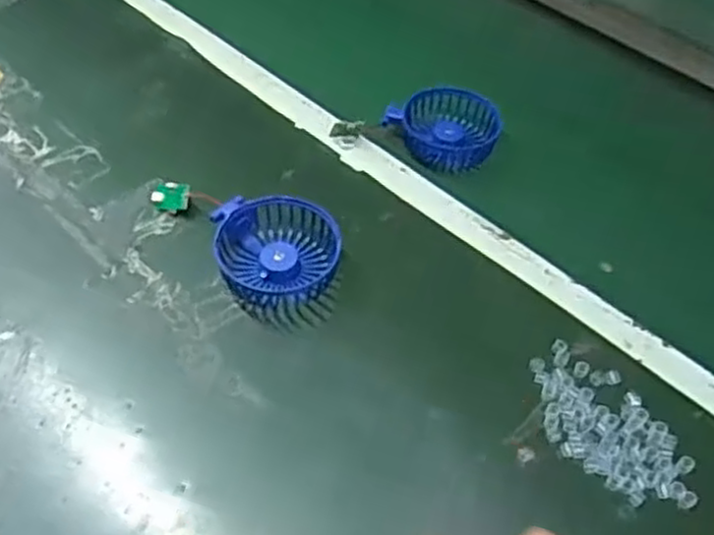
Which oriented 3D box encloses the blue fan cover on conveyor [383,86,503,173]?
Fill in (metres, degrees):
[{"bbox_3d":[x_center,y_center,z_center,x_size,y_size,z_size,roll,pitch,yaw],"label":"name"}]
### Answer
[{"bbox_3d":[0.082,-0.129,0.672,0.095,0.035,0.074,31,56,19],"label":"blue fan cover on conveyor"}]

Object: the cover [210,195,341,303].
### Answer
[{"bbox_3d":[-0.059,-0.013,0.544,0.087,0.032,0.080,-3,53,-6],"label":"cover"}]

